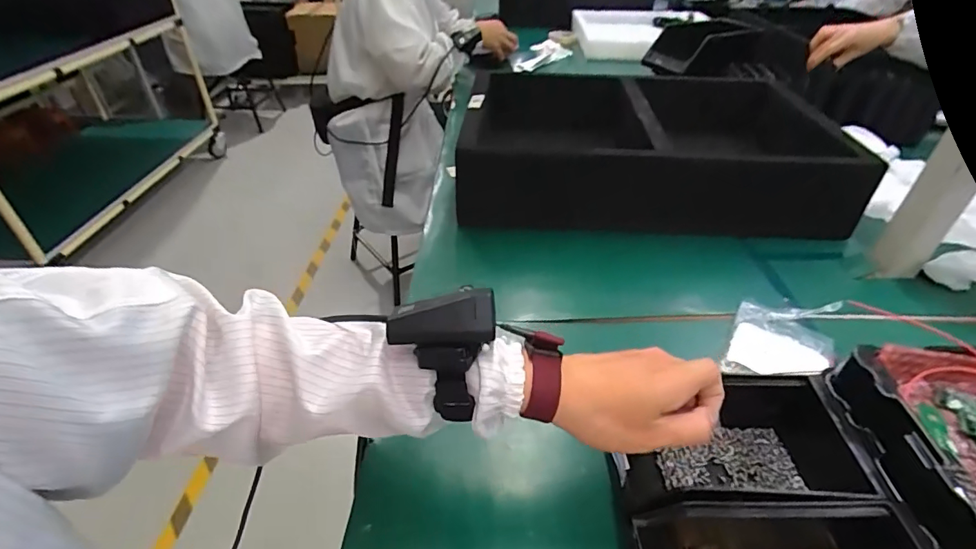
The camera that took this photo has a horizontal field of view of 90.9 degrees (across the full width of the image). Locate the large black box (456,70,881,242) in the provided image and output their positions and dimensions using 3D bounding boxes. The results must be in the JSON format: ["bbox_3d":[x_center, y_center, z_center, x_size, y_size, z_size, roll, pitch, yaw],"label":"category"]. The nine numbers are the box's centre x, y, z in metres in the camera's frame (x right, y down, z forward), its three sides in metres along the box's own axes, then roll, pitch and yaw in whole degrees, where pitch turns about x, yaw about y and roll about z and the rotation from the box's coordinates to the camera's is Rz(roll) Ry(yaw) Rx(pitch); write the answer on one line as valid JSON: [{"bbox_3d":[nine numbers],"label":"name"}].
[{"bbox_3d":[0.252,-0.230,0.810,0.548,0.146,0.371,5,38,5],"label":"large black box"}]

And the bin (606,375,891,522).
[{"bbox_3d":[0.190,0.141,0.379,0.177,0.074,0.113,-1,38,-2],"label":"bin"}]

